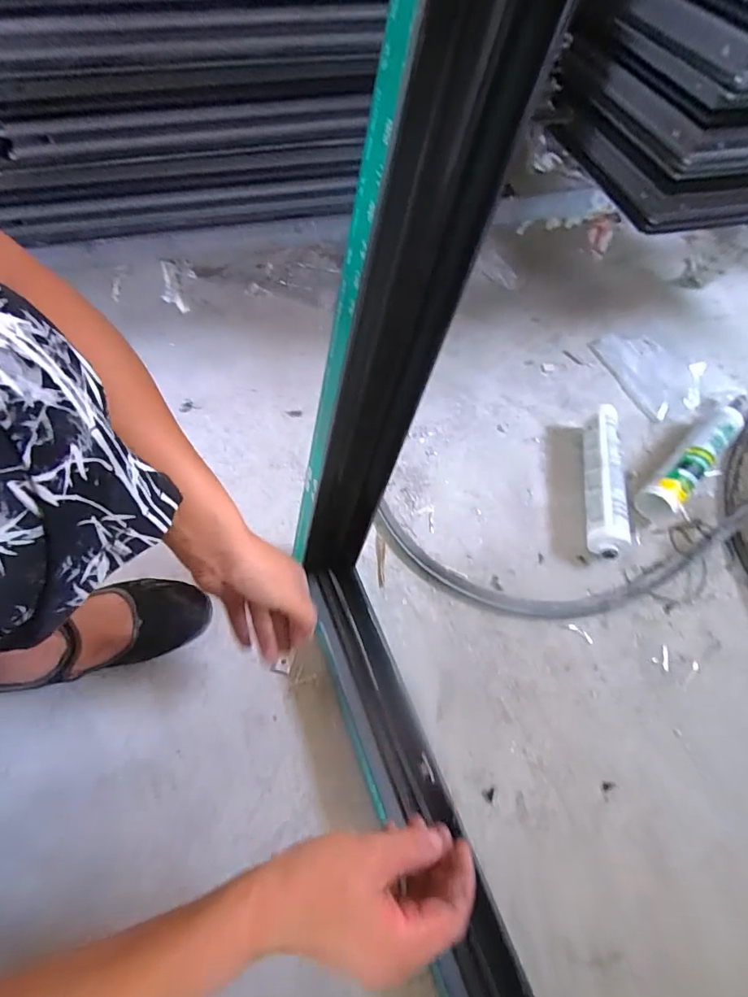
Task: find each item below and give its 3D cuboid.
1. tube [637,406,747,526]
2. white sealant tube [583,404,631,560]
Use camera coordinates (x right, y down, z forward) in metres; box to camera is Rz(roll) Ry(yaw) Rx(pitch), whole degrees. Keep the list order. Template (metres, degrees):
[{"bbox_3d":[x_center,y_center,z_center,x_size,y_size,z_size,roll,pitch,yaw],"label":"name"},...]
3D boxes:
[{"bbox_3d":[0.444,-0.055,0.674,0.232,0.047,0.055,-37,65,-21],"label":"tube"},{"bbox_3d":[0.307,-0.026,0.651,0.052,0.053,0.226,11,58,7],"label":"white sealant tube"}]

